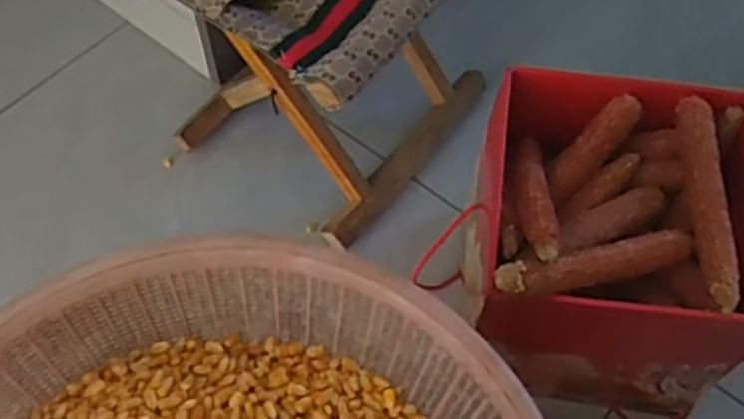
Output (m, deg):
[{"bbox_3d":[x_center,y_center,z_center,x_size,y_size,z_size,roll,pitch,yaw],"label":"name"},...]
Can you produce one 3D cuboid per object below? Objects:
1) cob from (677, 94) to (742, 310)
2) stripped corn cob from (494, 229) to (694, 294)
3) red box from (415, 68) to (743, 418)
[{"bbox_3d":[0.282,-0.011,0.630,0.027,0.022,0.203,4,59,1],"label":"cob"},{"bbox_3d":[0.175,0.043,0.589,0.173,0.024,0.032,-9,59,-22],"label":"stripped corn cob"},{"bbox_3d":[0.214,0.038,0.713,0.227,0.256,0.234,6,59,2],"label":"red box"}]

